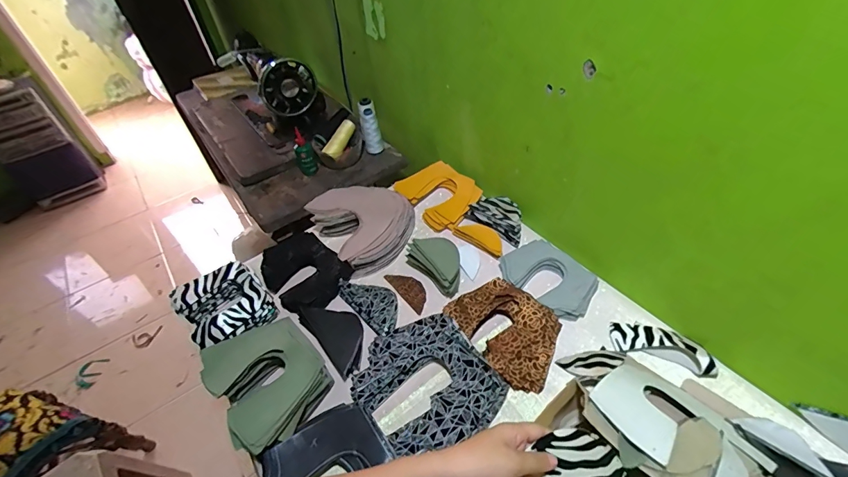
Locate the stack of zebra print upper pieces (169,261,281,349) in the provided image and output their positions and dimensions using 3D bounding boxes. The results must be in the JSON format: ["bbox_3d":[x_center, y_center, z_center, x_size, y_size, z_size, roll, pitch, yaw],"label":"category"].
[{"bbox_3d":[-0.347,0.115,0.711,0.132,0.049,0.151,-36,52,-26],"label":"stack of zebra print upper pieces"}]

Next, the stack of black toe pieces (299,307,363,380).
[{"bbox_3d":[-0.140,0.153,0.672,0.076,0.038,0.147,-33,51,-24],"label":"stack of black toe pieces"}]

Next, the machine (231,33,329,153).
[{"bbox_3d":[-0.441,-0.431,1.130,0.170,0.208,0.440,-32,51,-23],"label":"machine"}]

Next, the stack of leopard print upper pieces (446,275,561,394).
[{"bbox_3d":[0.127,0.138,0.645,0.132,0.035,0.192,-37,53,-26],"label":"stack of leopard print upper pieces"}]

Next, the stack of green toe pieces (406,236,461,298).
[{"bbox_3d":[0.023,0.040,0.739,0.062,0.057,0.128,-29,50,-21],"label":"stack of green toe pieces"}]

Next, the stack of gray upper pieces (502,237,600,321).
[{"bbox_3d":[0.214,0.065,0.708,0.108,0.029,0.163,-35,52,-26],"label":"stack of gray upper pieces"}]

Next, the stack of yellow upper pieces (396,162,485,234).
[{"bbox_3d":[0.031,-0.098,0.886,0.134,0.043,0.175,-32,51,-24],"label":"stack of yellow upper pieces"}]

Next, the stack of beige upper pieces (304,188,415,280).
[{"bbox_3d":[-0.110,-0.033,0.822,0.179,0.075,0.182,-30,50,-22],"label":"stack of beige upper pieces"}]

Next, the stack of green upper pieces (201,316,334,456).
[{"bbox_3d":[-0.232,0.203,0.605,0.148,0.041,0.185,-32,51,-23],"label":"stack of green upper pieces"}]

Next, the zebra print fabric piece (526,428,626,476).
[{"bbox_3d":[0.159,0.218,0.397,0.091,0.006,0.051,21,72,10],"label":"zebra print fabric piece"}]

